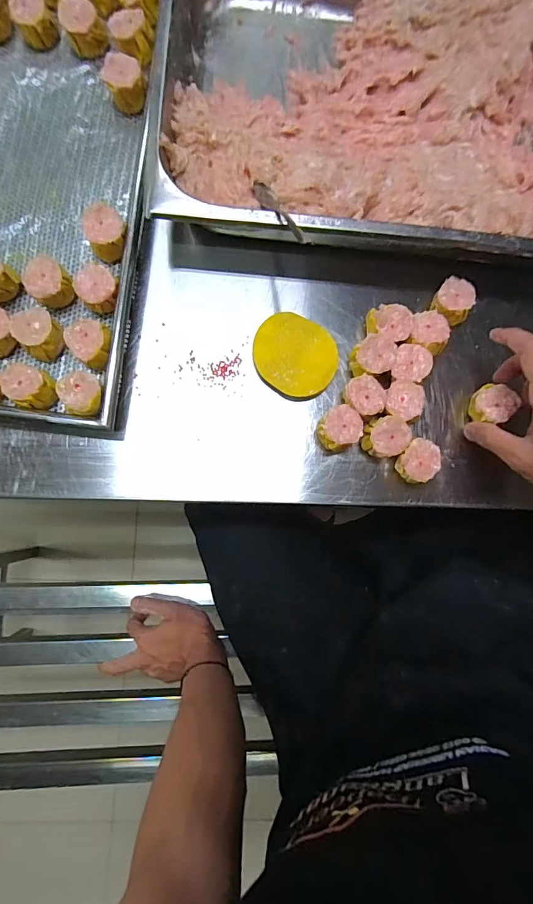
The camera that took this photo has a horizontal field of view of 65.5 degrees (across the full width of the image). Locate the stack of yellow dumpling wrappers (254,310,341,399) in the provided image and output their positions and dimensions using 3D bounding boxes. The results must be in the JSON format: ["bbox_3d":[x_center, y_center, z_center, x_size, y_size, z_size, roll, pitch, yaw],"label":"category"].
[{"bbox_3d":[0.026,-0.091,0.396,0.080,0.015,0.072,29,83,-1],"label":"stack of yellow dumpling wrappers"}]

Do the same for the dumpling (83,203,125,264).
[{"bbox_3d":[-0.144,-0.197,0.379,0.034,0.033,0.042,-22,86,-6],"label":"dumpling"}]

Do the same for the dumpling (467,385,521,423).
[{"bbox_3d":[0.214,-0.045,0.393,0.035,0.027,0.036,-30,87,-6],"label":"dumpling"}]

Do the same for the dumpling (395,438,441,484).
[{"bbox_3d":[0.138,0.009,0.385,0.032,0.030,0.039,36,83,0],"label":"dumpling"}]

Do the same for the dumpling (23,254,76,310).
[{"bbox_3d":[-0.194,-0.152,0.375,0.036,0.033,0.040,-42,89,-7],"label":"dumpling"}]

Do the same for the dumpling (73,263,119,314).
[{"bbox_3d":[-0.150,-0.146,0.376,0.034,0.032,0.037,0,85,-4],"label":"dumpling"}]

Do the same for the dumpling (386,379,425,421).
[{"bbox_3d":[0.126,-0.047,0.391,0.033,0.035,0.037,15,82,-2],"label":"dumpling"}]

